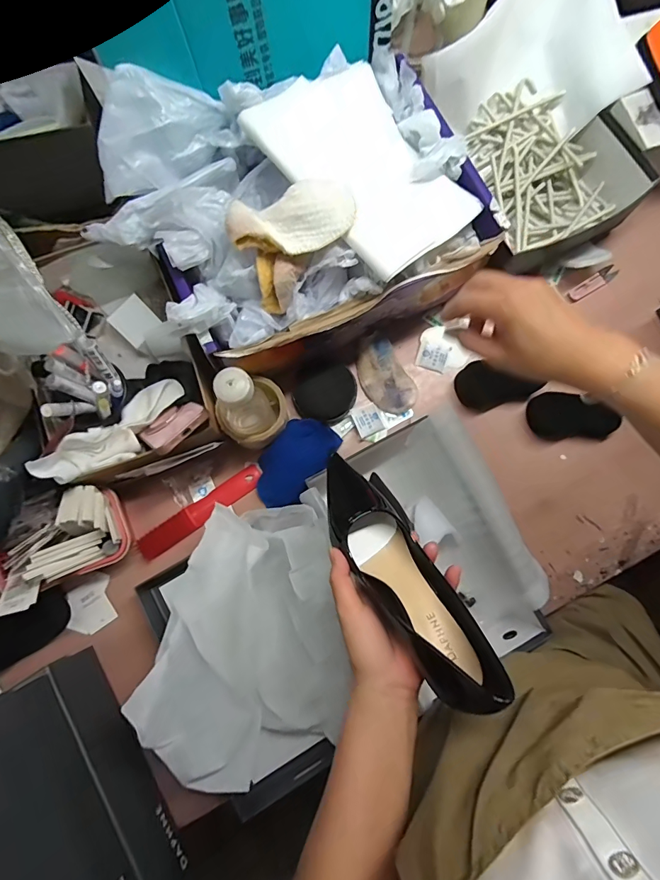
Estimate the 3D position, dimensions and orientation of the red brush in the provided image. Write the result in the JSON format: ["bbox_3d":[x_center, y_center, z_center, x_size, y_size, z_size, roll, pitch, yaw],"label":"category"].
[{"bbox_3d":[-0.181,0.100,0.585,0.190,0.018,0.034,-35,82,-7],"label":"red brush"}]

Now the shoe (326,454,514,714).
[{"bbox_3d":[0.064,0.119,0.369,0.070,0.062,0.232,-29,51,-6],"label":"shoe"}]

